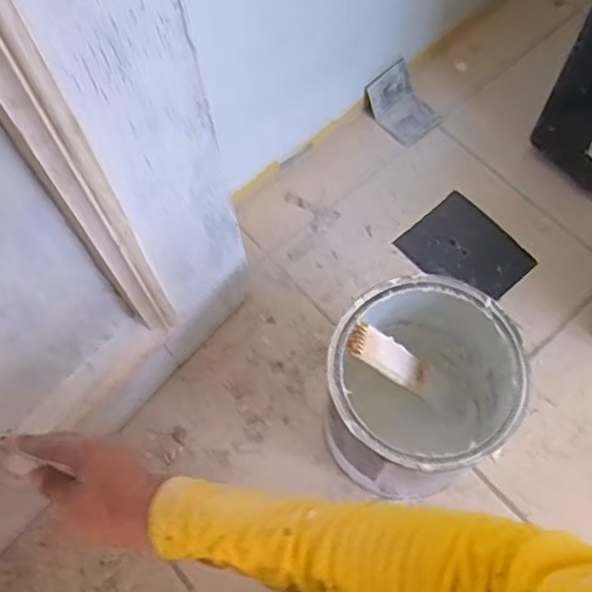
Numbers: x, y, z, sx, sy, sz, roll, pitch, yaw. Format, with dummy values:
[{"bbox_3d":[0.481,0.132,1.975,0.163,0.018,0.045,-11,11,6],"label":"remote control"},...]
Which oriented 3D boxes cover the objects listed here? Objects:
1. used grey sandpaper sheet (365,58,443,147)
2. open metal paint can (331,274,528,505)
[{"bbox_3d":[0.145,-0.261,0.857,0.080,0.044,0.092,-35,71,-13],"label":"used grey sandpaper sheet"},{"bbox_3d":[0.116,0.100,0.625,0.168,0.216,0.160,0,67,1],"label":"open metal paint can"}]

